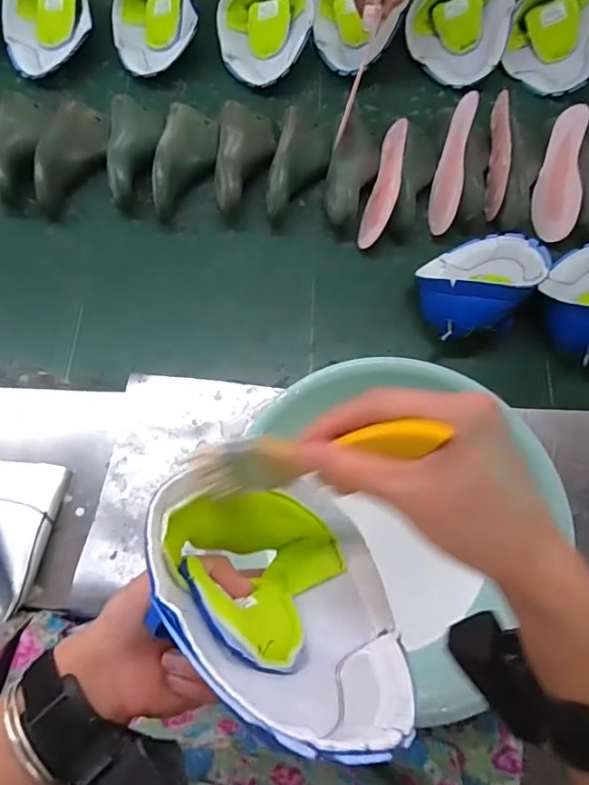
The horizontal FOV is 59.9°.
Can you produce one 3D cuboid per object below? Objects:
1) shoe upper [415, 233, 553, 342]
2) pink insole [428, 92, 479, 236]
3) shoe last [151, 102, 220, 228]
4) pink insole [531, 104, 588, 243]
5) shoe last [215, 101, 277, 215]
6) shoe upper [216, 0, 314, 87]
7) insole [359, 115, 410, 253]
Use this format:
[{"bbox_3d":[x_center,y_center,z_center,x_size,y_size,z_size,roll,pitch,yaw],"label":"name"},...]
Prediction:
[{"bbox_3d":[0.241,-0.150,0.655,0.131,0.086,0.187,37,75,9],"label":"shoe upper"},{"bbox_3d":[0.218,-0.313,0.708,0.010,0.063,0.181,8,96,-26],"label":"pink insole"},{"bbox_3d":[-0.151,-0.330,0.720,0.079,0.060,0.182,4,72,0],"label":"shoe last"},{"bbox_3d":[0.370,-0.304,0.716,0.006,0.066,0.183,7,89,-36],"label":"pink insole"},{"bbox_3d":[-0.071,-0.334,0.725,0.082,0.054,0.185,3,72,-1],"label":"shoe last"},{"bbox_3d":[-0.047,-0.560,0.786,0.147,0.068,0.159,8,72,1],"label":"shoe upper"},{"bbox_3d":[0.126,-0.288,0.703,0.010,0.060,0.183,19,81,-33],"label":"insole"}]

